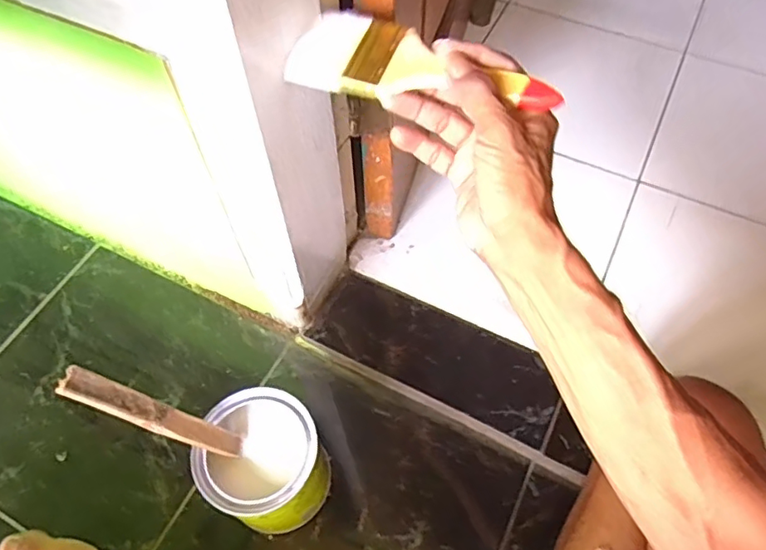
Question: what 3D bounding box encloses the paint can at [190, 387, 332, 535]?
[{"bbox_3d":[-0.105,0.181,0.522,0.102,0.122,0.104,0,59,1],"label":"paint can"}]

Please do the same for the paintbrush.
[{"bbox_3d":[0.024,-0.137,0.368,0.179,0.025,0.063,16,60,14],"label":"paintbrush"}]

